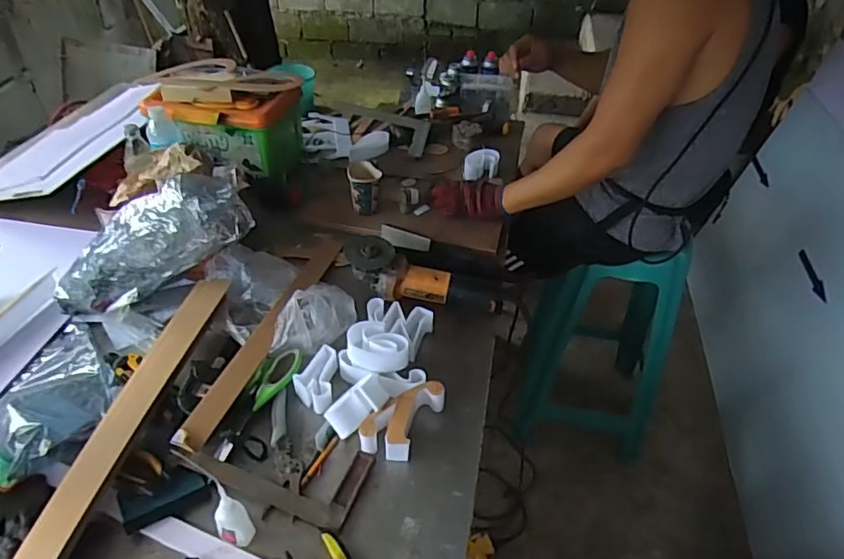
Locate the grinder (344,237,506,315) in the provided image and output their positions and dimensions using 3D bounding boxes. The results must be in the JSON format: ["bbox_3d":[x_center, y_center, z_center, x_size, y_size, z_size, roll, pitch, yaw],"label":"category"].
[{"bbox_3d":[0.001,0.001,0.976,0.282,0.087,0.075,9,42,6],"label":"grinder"}]

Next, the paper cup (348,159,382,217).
[{"bbox_3d":[-0.121,-0.189,1.159,0.064,0.097,0.065,2,42,-2],"label":"paper cup"}]

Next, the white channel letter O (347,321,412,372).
[{"bbox_3d":[-0.066,0.100,0.829,0.091,0.041,0.064,-1,42,-5],"label":"white channel letter O"}]

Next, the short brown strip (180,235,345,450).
[{"bbox_3d":[-0.238,0.070,0.905,0.046,0.017,0.498,26,39,-3],"label":"short brown strip"}]

